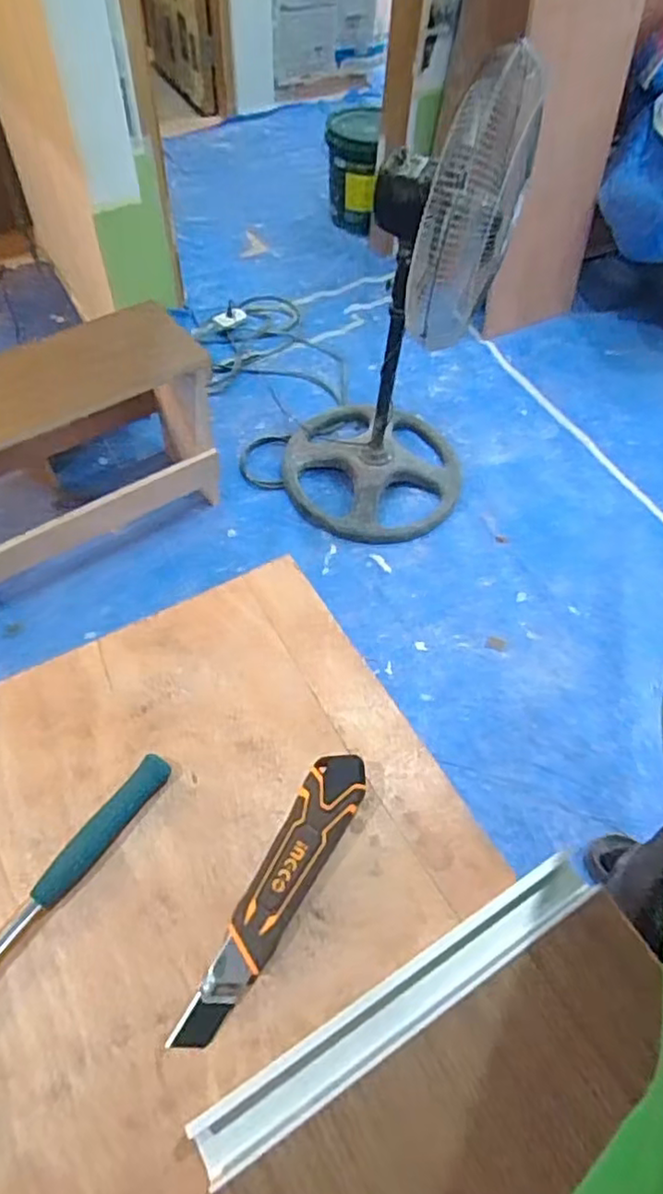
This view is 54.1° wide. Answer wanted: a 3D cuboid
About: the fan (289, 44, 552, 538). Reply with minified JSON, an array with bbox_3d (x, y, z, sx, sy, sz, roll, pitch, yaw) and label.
[{"bbox_3d":[0.125,-0.603,1.404,0.437,0.932,0.464,10,57,3],"label":"fan"}]

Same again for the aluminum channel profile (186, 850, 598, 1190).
[{"bbox_3d":[0.056,0.275,0.447,0.311,0.017,0.035,-26,59,-19],"label":"aluminum channel profile"}]

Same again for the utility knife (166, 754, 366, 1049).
[{"bbox_3d":[-0.043,0.214,0.479,0.047,0.030,0.217,28,58,17],"label":"utility knife"}]

